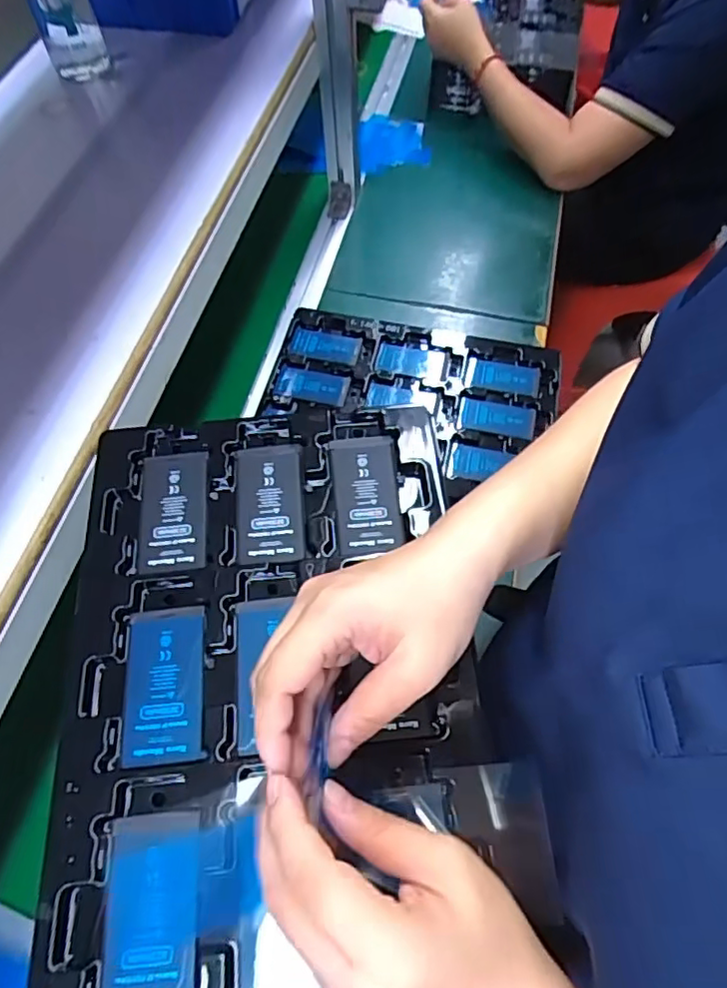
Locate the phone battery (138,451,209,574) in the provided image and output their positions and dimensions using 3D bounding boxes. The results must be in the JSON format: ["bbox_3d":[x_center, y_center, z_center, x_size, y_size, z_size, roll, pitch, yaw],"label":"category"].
[{"bbox_3d":[-0.124,0.010,0.390,0.044,0.004,0.084,-5,61,-1],"label":"phone battery"}]

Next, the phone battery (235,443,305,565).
[{"bbox_3d":[-0.061,0.004,0.390,0.044,0.005,0.084,-5,61,-1],"label":"phone battery"}]

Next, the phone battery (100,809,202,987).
[{"bbox_3d":[-0.101,0.200,0.285,0.044,0.005,0.085,-5,61,-1],"label":"phone battery"}]

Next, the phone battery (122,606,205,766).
[{"bbox_3d":[-0.112,0.105,0.337,0.043,0.004,0.084,-6,61,-2],"label":"phone battery"}]

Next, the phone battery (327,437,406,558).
[{"bbox_3d":[0.002,0.000,0.392,0.043,0.005,0.083,-7,61,-2],"label":"phone battery"}]

